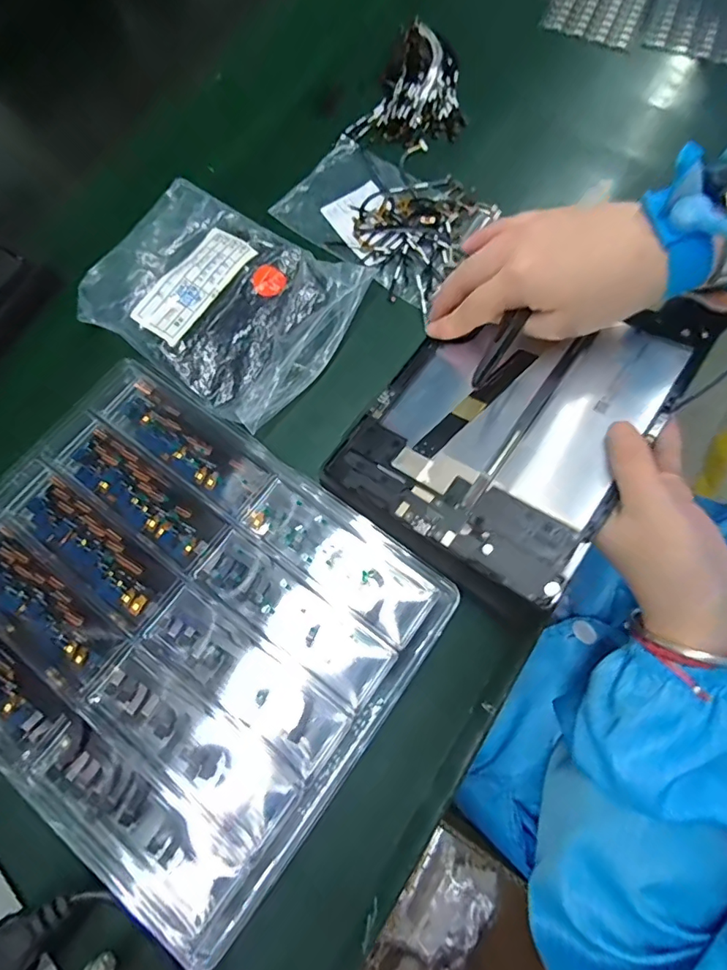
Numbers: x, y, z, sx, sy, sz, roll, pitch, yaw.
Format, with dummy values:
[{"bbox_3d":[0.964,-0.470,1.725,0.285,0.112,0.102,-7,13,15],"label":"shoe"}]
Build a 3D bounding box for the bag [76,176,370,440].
[{"bbox_3d":[-0.101,-0.136,0.347,0.176,0.021,0.138,33,76,13],"label":"bag"}]

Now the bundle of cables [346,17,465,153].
[{"bbox_3d":[0.049,-0.327,0.402,0.081,0.020,0.106,27,75,11],"label":"bundle of cables"}]

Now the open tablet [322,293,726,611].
[{"bbox_3d":[0.095,-0.052,0.292,0.146,0.012,0.210,32,73,24],"label":"open tablet"}]

